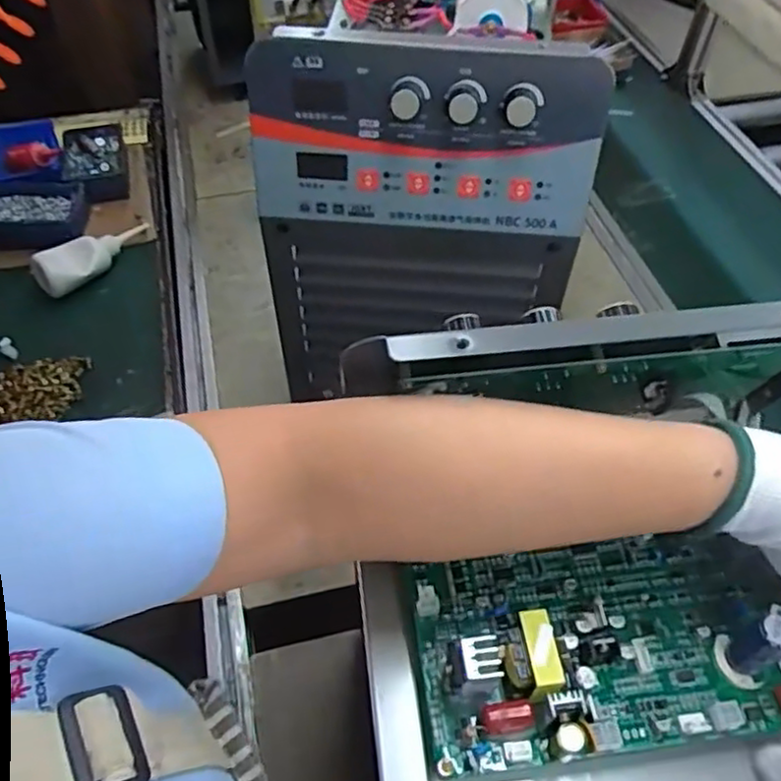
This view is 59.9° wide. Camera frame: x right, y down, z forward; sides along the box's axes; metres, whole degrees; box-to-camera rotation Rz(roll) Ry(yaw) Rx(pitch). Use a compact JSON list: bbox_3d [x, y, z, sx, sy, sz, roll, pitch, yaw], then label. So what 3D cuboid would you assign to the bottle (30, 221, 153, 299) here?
[{"bbox_3d":[-0.408,-0.190,0.940,0.168,0.043,0.063,-32,59,-23],"label":"bottle"}]

